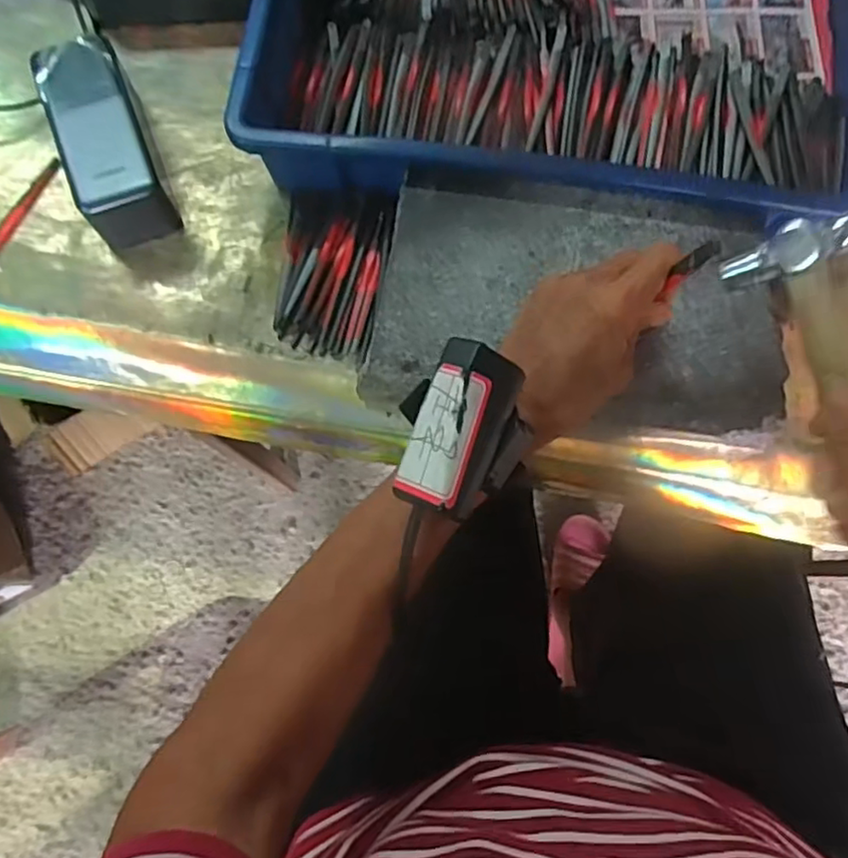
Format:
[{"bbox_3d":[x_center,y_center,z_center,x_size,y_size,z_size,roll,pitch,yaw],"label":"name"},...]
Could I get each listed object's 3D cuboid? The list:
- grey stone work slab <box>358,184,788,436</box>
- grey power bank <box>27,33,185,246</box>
[{"bbox_3d":[0.095,-0.069,0.395,0.242,0.024,0.143,8,79,1],"label":"grey stone work slab"},{"bbox_3d":[-0.213,-0.192,0.434,0.056,0.052,0.132,-23,78,-6],"label":"grey power bank"}]

